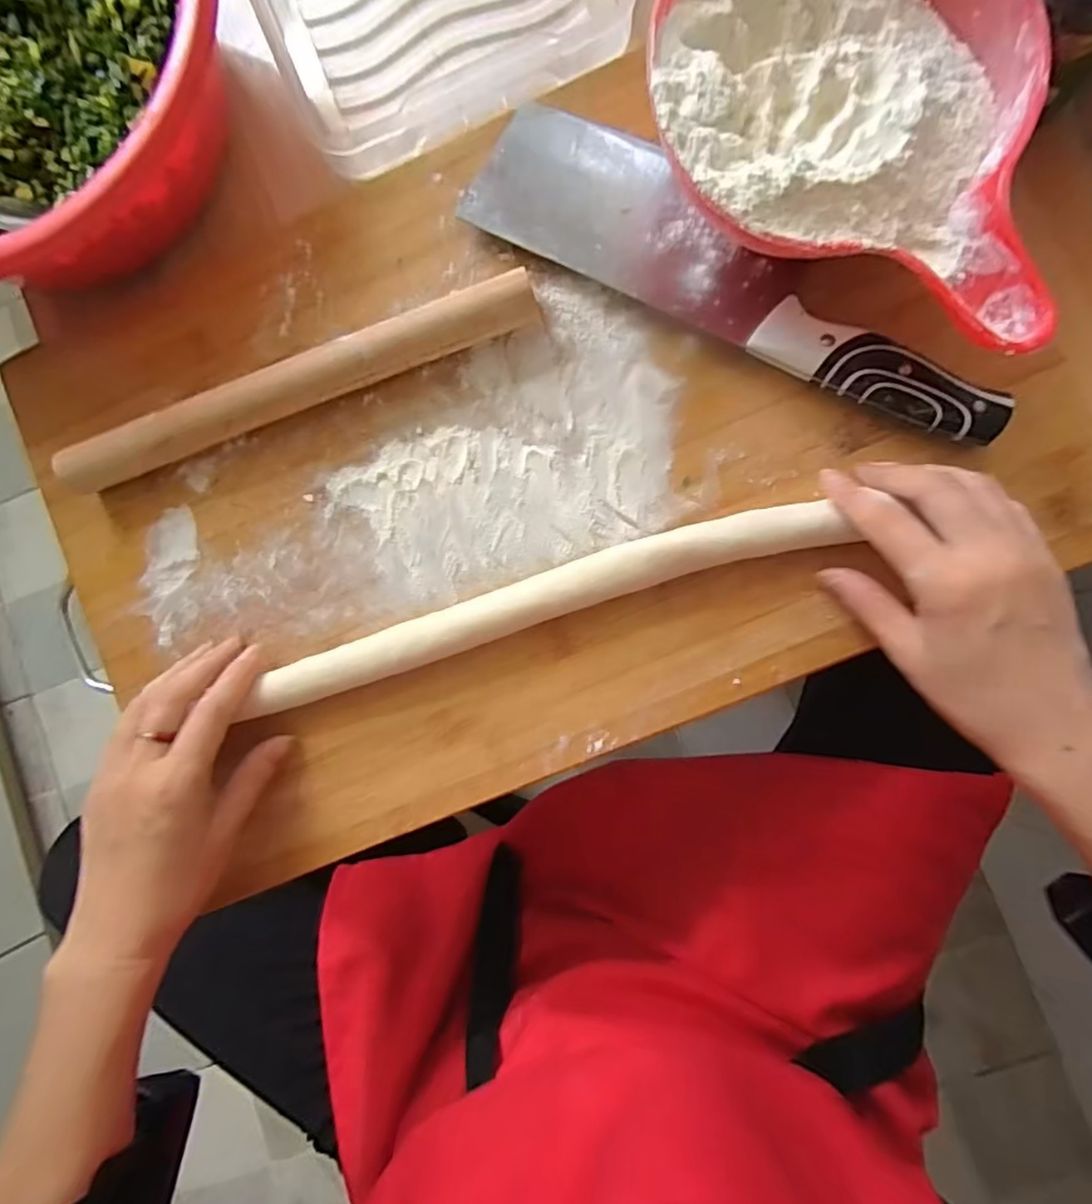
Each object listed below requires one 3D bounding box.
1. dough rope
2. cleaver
[{"bbox_3d":[-0.006,0.002,0.327,0.303,0.021,0.030,-18,84,6],"label":"dough rope"},{"bbox_3d":[0.099,-0.175,0.325,0.288,0.017,0.079,29,89,8],"label":"cleaver"}]

